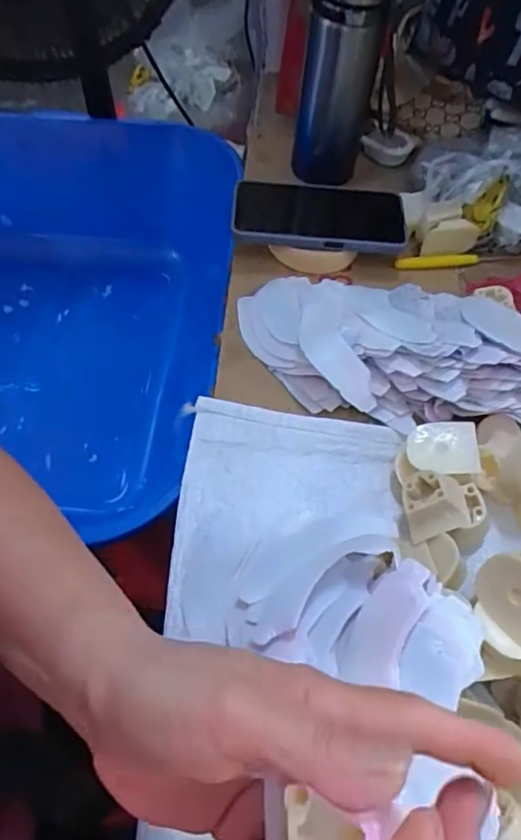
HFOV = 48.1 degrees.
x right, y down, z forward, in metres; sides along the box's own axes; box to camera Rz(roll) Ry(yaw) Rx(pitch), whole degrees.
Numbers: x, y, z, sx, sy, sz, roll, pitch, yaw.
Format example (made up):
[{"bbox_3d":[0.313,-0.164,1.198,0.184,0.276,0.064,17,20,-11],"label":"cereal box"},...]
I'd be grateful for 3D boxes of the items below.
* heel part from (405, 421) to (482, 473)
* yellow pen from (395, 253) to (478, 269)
[{"bbox_3d":[0.133,0.019,0.423,0.048,0.012,0.041,5,58,2],"label":"heel part"},{"bbox_3d":[0.171,-0.154,0.567,0.083,0.012,0.007,-6,58,-5],"label":"yellow pen"}]

